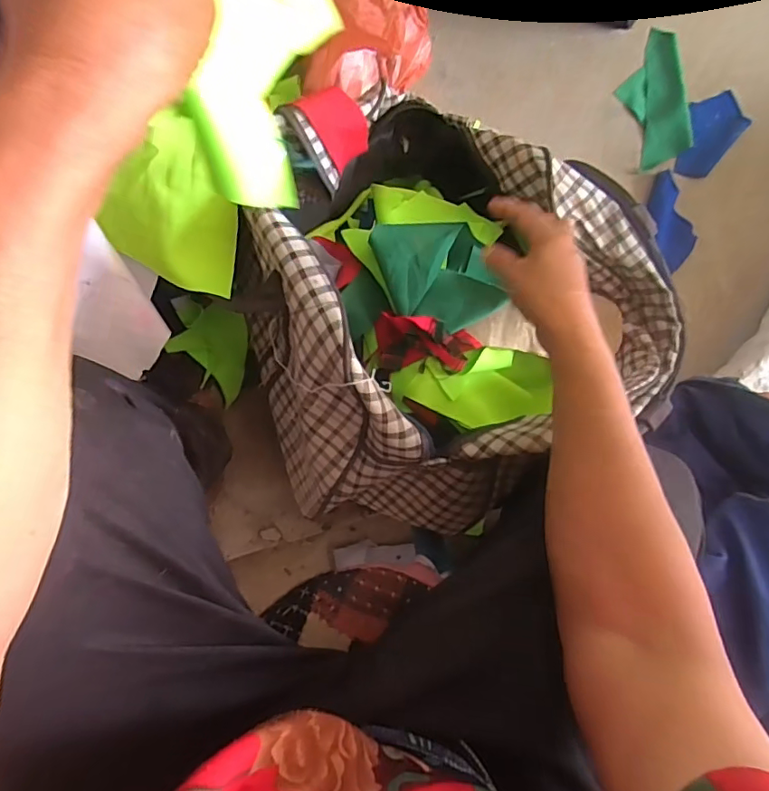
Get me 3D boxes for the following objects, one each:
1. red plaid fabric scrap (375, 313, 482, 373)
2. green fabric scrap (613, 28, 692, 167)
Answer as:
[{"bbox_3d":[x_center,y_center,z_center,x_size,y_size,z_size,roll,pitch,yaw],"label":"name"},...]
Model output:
[{"bbox_3d":[0.042,-0.051,0.539,0.097,0.045,0.050,6,84,-7],"label":"red plaid fabric scrap"},{"bbox_3d":[0.379,-0.419,0.735,0.087,0.016,0.189,-5,86,-7],"label":"green fabric scrap"}]

